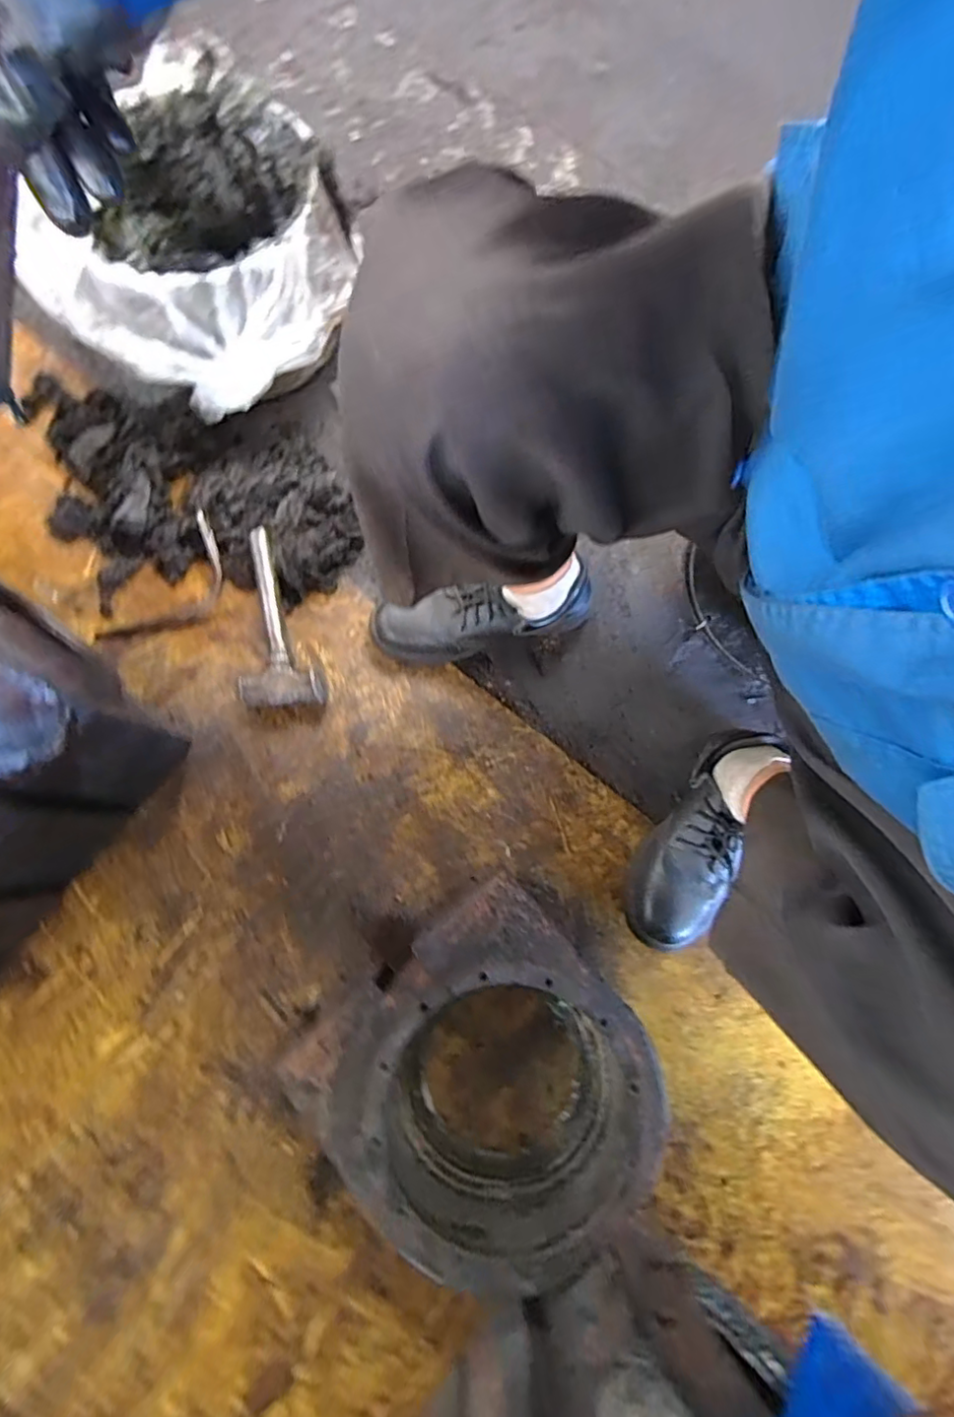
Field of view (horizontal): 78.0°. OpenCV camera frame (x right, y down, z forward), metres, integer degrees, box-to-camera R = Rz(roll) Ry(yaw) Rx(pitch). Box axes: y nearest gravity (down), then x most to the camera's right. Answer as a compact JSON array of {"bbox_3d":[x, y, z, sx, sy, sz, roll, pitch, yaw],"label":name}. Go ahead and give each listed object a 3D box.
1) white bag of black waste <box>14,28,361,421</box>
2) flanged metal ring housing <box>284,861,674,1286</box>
[{"bbox_3d":[-0.335,-0.547,0.721,0.352,0.171,0.316,-41,83,-8],"label":"white bag of black waste"},{"bbox_3d":[0.014,0.371,0.599,0.285,0.117,0.300,-40,82,-9],"label":"flanged metal ring housing"}]

